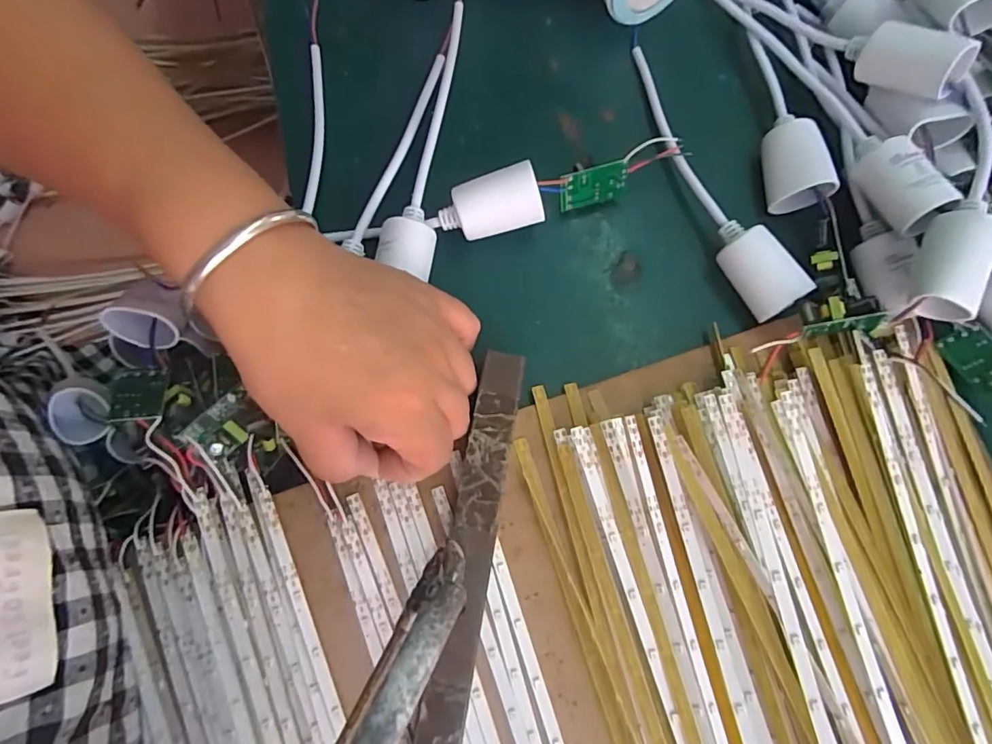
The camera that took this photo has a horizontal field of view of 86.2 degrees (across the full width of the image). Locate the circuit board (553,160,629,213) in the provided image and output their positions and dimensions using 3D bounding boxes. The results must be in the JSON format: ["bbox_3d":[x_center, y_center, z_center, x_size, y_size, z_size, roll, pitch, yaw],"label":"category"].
[{"bbox_3d":[0.053,-0.100,0.287,0.039,0.021,0.004,-17,44,-8],"label":"circuit board"}]

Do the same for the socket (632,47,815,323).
[{"bbox_3d":[0.111,-0.111,0.290,0.028,0.026,0.178,-23,77,-6],"label":"socket"}]

